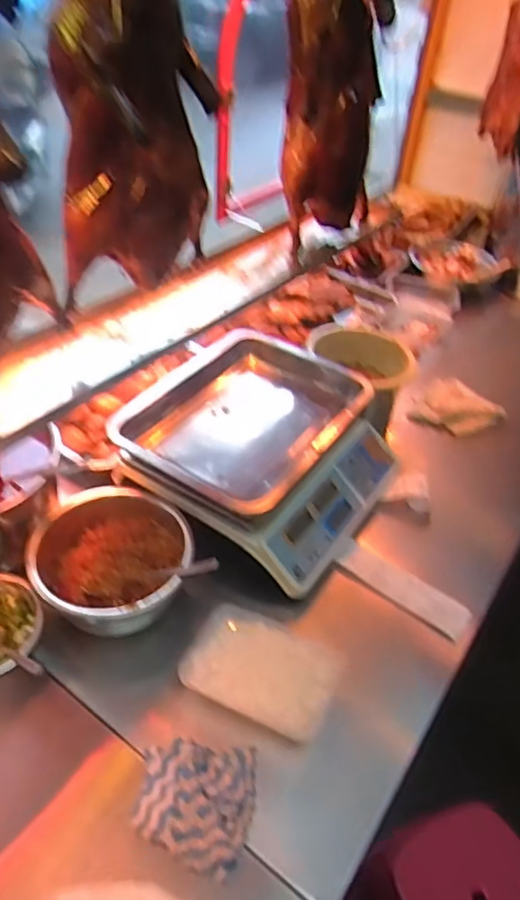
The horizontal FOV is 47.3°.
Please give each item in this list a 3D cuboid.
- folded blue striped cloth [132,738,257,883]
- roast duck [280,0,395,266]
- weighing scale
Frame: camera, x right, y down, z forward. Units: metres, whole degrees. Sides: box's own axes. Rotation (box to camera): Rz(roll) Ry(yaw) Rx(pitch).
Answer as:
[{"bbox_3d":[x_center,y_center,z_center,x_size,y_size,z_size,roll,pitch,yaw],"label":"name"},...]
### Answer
[{"bbox_3d":[-0.063,0.348,0.588,0.111,0.024,0.114,7,42,0],"label":"folded blue striped cloth"},{"bbox_3d":[0.101,-0.481,0.791,0.133,0.365,0.168,11,42,4],"label":"roast duck"},{"bbox_3d":[0.009,-0.007,0.901,0.339,0.123,0.354,27,46,21],"label":"weighing scale"}]

